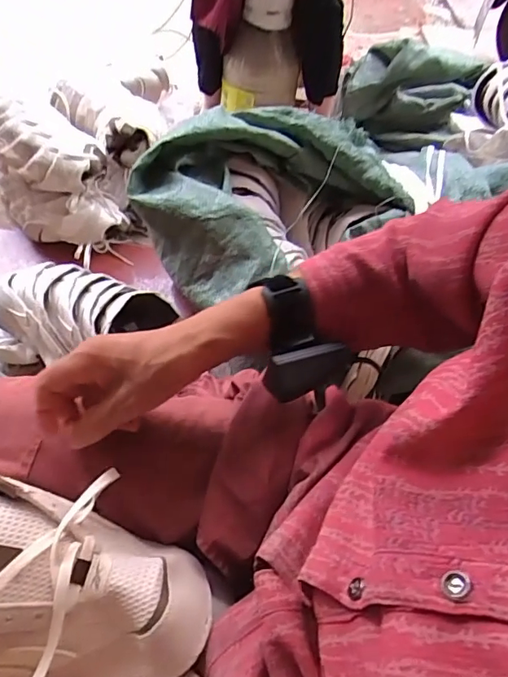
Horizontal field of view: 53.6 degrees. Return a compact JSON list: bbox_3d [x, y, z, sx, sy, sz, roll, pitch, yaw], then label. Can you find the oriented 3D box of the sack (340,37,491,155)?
[{"bbox_3d":[0.469,-0.787,1.585,0.403,0.193,0.333,27,58,14],"label":"sack"}]

